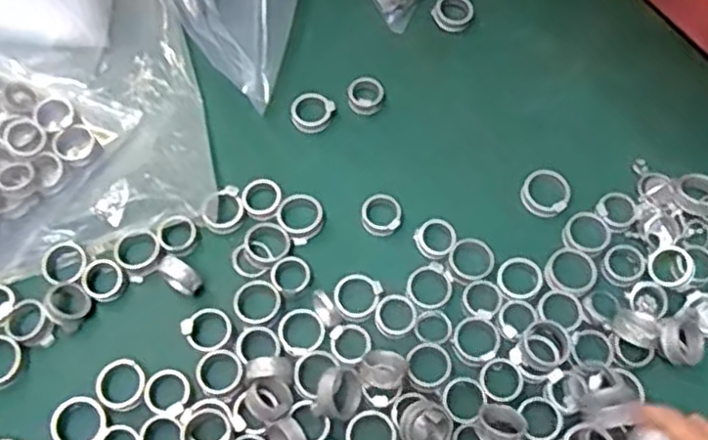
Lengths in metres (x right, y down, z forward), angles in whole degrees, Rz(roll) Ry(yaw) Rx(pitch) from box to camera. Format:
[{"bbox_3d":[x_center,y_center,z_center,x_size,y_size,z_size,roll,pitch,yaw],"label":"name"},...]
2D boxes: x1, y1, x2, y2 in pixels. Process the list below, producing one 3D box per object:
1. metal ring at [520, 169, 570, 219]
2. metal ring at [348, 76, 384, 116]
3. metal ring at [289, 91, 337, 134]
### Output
[{"bbox_3d":[0.116,-0.016,0.435,0.031,0.004,0.029,0,64,0],"label":"metal ring"},{"bbox_3d":[0.008,-0.081,0.464,0.022,0.010,0.024,0,64,0],"label":"metal ring"},{"bbox_3d":[-0.027,-0.070,0.459,0.027,0.008,0.026,0,64,0],"label":"metal ring"}]

